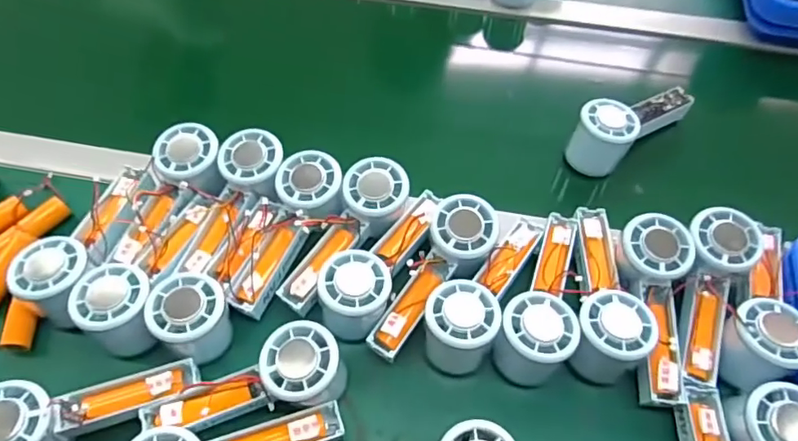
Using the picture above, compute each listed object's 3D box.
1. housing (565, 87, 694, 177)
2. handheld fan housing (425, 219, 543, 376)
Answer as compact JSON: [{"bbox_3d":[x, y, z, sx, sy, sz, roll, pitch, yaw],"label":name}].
[{"bbox_3d":[0.246,-0.107,0.556,0.151,0.062,0.053,-32,63,-19],"label":"housing"},{"bbox_3d":[0.072,0.051,0.450,0.061,0.058,0.151,23,60,13],"label":"handheld fan housing"}]

